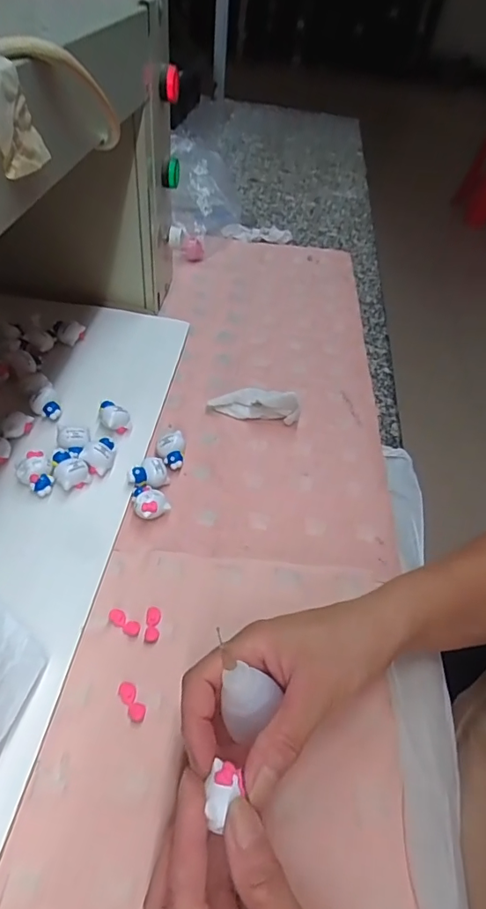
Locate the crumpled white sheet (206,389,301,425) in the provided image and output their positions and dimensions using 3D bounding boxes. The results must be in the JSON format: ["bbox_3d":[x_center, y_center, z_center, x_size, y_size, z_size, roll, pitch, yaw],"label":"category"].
[{"bbox_3d":[0.013,-0.053,0.485,0.087,0.034,0.023,12,47,4],"label":"crumpled white sheet"}]

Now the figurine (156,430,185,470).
[{"bbox_3d":[-0.064,-0.002,0.438,0.025,0.022,0.029,-2,47,-9],"label":"figurine"}]

